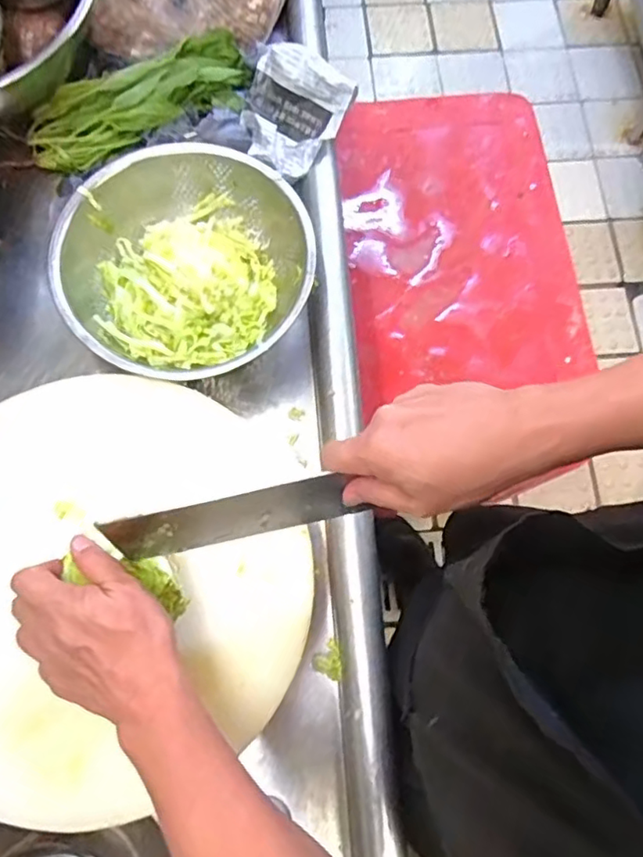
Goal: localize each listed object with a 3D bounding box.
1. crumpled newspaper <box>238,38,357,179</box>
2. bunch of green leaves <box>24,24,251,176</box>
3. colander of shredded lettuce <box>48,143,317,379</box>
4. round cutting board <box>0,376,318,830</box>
[{"bbox_3d":[-0.032,-0.358,0.675,0.109,0.059,0.110,27,75,6],"label":"crumpled newspaper"},{"bbox_3d":[-0.213,-0.384,0.699,0.263,0.031,0.096,-24,76,-9],"label":"bunch of green leaves"},{"bbox_3d":[-0.139,-0.155,0.626,0.251,0.101,0.239,1,74,-2],"label":"colander of shredded lettuce"},{"bbox_3d":[-0.174,0.122,0.493,0.325,0.035,0.345,2,72,-5],"label":"round cutting board"}]

